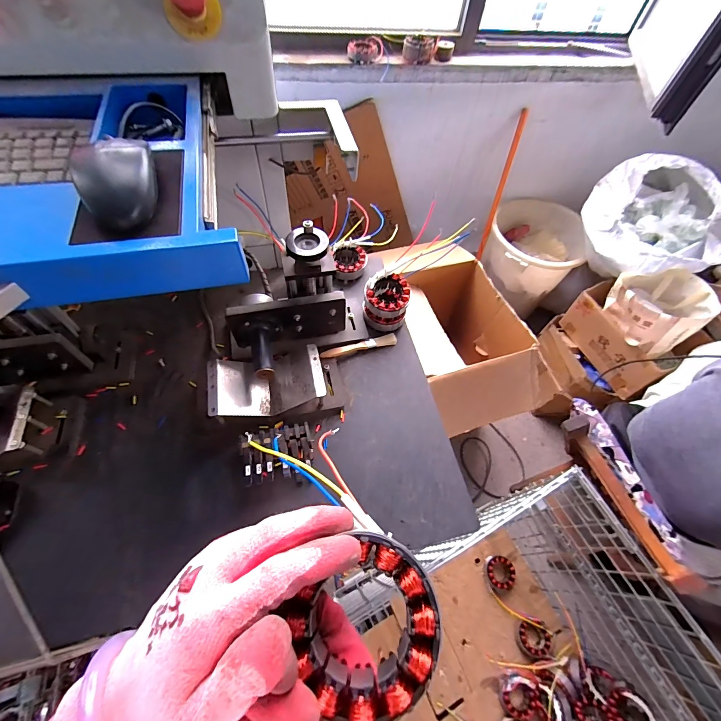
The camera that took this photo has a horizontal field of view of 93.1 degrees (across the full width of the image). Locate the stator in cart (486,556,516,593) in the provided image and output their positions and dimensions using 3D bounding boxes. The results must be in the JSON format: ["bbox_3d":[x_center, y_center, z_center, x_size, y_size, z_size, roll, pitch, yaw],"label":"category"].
[{"bbox_3d":[0.429,0.651,1.045,0.084,0.035,0.095,-6,60,-7],"label":"stator in cart"}]

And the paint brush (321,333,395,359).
[{"bbox_3d":[-0.002,-0.027,0.658,0.155,0.008,0.021,-12,77,-20],"label":"paint brush"}]

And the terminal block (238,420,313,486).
[{"bbox_3d":[-0.128,0.149,0.538,0.108,0.039,0.085,-9,60,-9],"label":"terminal block"}]

